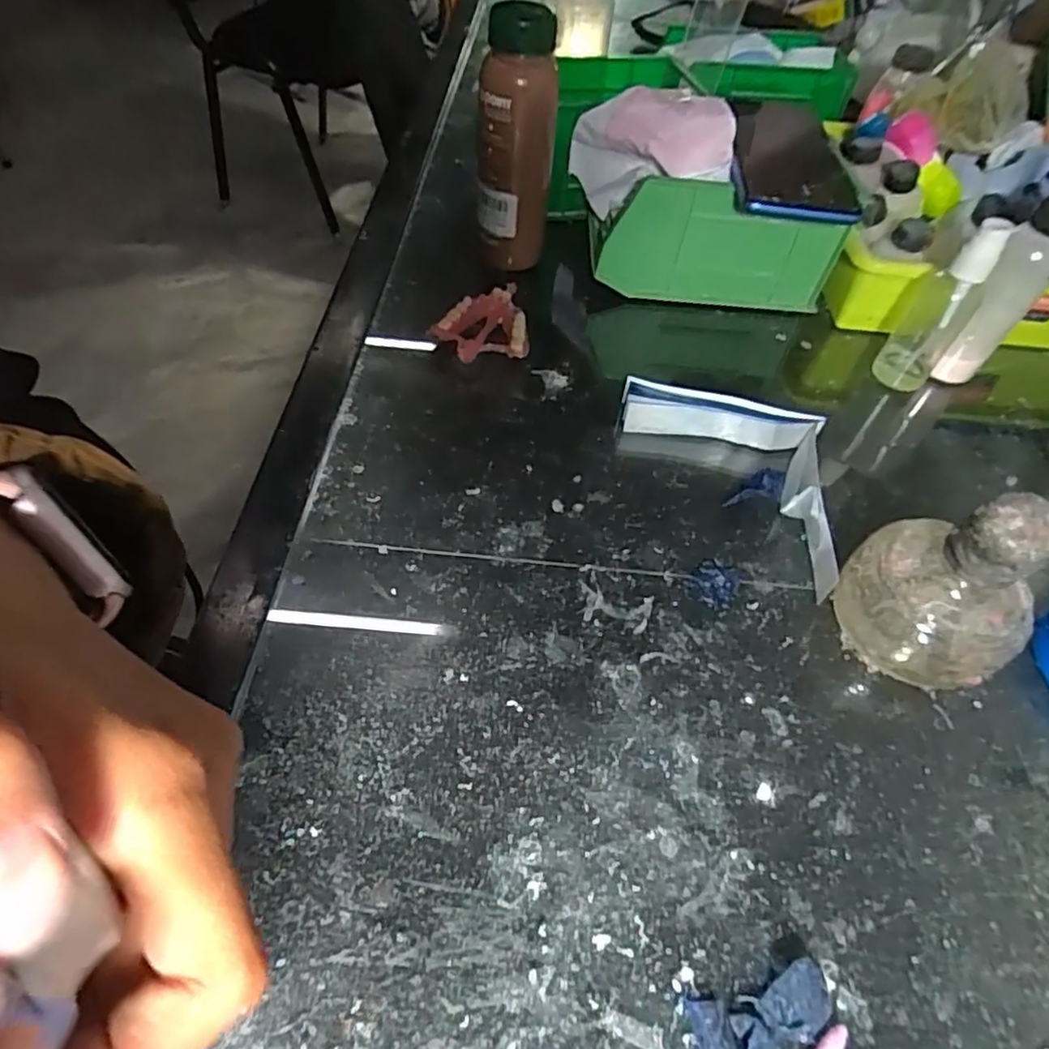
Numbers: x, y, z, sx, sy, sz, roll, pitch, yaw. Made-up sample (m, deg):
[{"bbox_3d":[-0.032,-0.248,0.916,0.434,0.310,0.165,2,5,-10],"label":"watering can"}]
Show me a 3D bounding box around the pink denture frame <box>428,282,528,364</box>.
[{"bbox_3d":[-0.031,-0.136,0.430,0.064,0.021,0.072,-9,55,-11],"label":"pink denture frame"}]

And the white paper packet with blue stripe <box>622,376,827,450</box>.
[{"bbox_3d":[0.118,-0.066,0.384,0.115,0.030,0.018,9,53,2],"label":"white paper packet with blue stripe"}]

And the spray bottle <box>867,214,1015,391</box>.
[{"bbox_3d":[0.266,-0.142,0.404,0.034,0.110,0.039,32,57,18],"label":"spray bottle"}]

